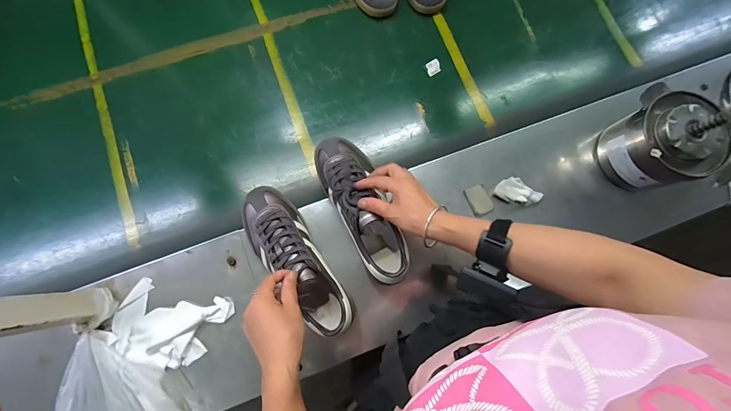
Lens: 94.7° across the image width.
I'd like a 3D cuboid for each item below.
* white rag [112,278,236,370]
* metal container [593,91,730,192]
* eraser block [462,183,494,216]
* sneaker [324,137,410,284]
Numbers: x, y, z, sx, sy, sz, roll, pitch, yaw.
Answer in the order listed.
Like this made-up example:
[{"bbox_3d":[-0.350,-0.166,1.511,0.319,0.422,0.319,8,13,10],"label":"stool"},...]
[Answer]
[{"bbox_3d":[-0.323,0.198,0.554,0.180,0.031,0.120,13,79,1],"label":"white rag"},{"bbox_3d":[0.503,-0.103,0.579,0.130,0.123,0.135,-20,80,-5],"label":"metal container"},{"bbox_3d":[0.204,-0.011,0.607,0.039,0.007,0.051,-25,81,-6],"label":"eraser block"},{"bbox_3d":[-0.006,-0.002,0.545,0.086,0.087,0.256,-23,77,-4],"label":"sneaker"}]

